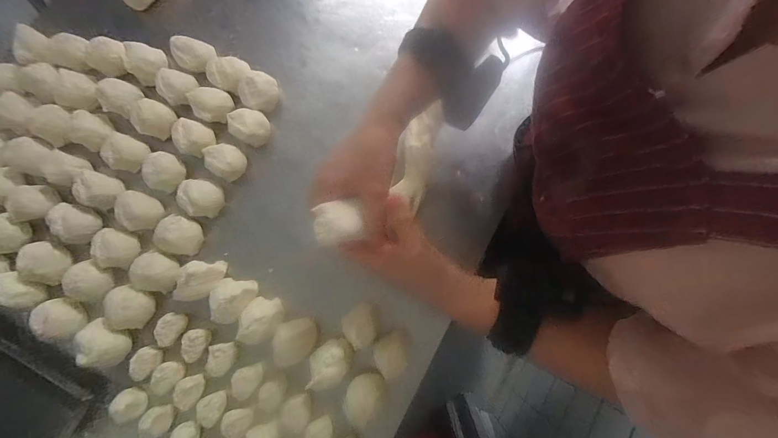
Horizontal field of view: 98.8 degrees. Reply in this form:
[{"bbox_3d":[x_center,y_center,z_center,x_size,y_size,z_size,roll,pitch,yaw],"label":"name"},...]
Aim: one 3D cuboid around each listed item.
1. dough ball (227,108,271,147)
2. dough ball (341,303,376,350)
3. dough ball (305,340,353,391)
[{"bbox_3d":[-0.195,-0.129,0.465,0.050,0.033,0.048,0,77,0],"label":"dough ball"},{"bbox_3d":[-0.033,0.125,0.396,0.040,0.039,0.041,0,77,0],"label":"dough ball"},{"bbox_3d":[-0.071,0.170,0.394,0.055,0.040,0.042,-42,81,-9],"label":"dough ball"}]

